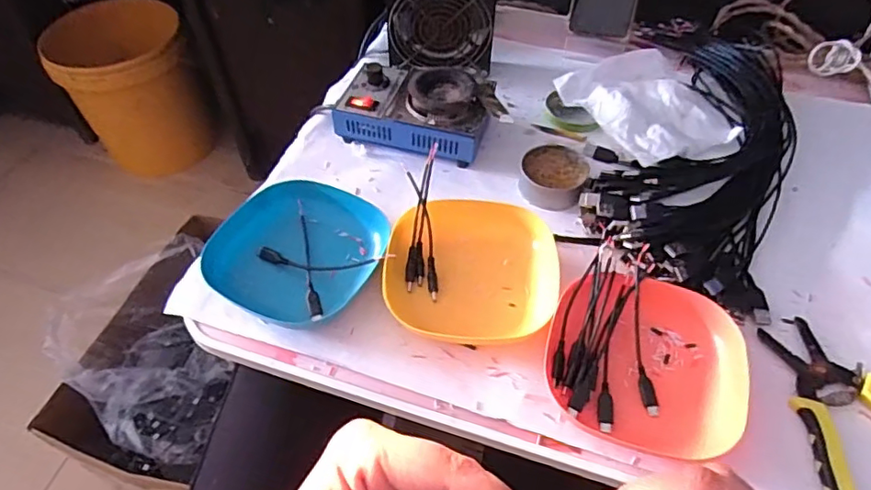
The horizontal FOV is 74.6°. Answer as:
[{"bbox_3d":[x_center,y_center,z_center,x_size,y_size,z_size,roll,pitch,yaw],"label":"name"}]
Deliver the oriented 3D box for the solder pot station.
[{"bbox_3d":[-0.021,-0.143,0.599,0.151,0.063,0.093,15,54,12],"label":"solder pot station"}]

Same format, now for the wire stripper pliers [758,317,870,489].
[{"bbox_3d":[0.293,0.121,0.408,0.119,0.011,0.148,-19,54,-13],"label":"wire stripper pliers"}]

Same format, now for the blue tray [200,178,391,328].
[{"bbox_3d":[-0.117,0.000,0.495,0.128,0.032,0.139,20,55,16],"label":"blue tray"}]

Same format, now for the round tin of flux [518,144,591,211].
[{"bbox_3d":[0.115,-0.066,0.558,0.062,0.024,0.066,0,52,1],"label":"round tin of flux"}]

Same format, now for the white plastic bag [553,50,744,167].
[{"bbox_3d":[0.235,-0.153,0.610,0.144,0.024,0.156,-24,55,-17],"label":"white plastic bag"}]

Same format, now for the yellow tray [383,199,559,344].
[{"bbox_3d":[0.030,0.017,0.484,0.137,0.026,0.128,6,52,6],"label":"yellow tray"}]

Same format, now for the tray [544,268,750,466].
[{"bbox_3d":[0.156,0.083,0.430,0.135,0.031,0.136,15,54,12],"label":"tray"}]

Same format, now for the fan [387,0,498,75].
[{"bbox_3d":[0.006,-0.251,0.642,0.119,0.109,0.034,4,52,4],"label":"fan"}]

